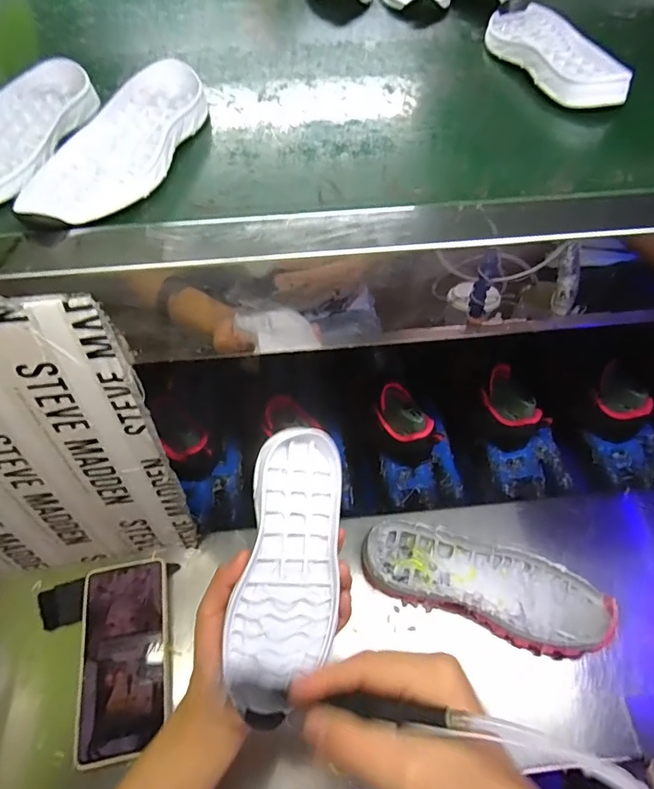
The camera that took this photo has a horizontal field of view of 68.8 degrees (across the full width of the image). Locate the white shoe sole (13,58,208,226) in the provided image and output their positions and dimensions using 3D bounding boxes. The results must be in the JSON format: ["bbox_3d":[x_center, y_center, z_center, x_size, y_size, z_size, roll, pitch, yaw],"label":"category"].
[{"bbox_3d":[-0.148,-0.190,0.361,0.084,0.029,0.196,18,58,13],"label":"white shoe sole"}]

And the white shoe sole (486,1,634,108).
[{"bbox_3d":[0.208,-0.322,0.449,0.081,0.022,0.195,-9,56,-6],"label":"white shoe sole"}]

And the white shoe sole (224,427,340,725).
[{"bbox_3d":[-0.028,0.126,0.355,0.071,0.032,0.198,7,73,5],"label":"white shoe sole"}]

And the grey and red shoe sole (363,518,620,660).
[{"bbox_3d":[0.158,0.189,0.486,0.246,0.041,0.084,13,50,14],"label":"grey and red shoe sole"}]

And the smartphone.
[{"bbox_3d":[-0.193,0.244,0.455,0.082,0.014,0.164,-10,49,-7],"label":"smartphone"}]

